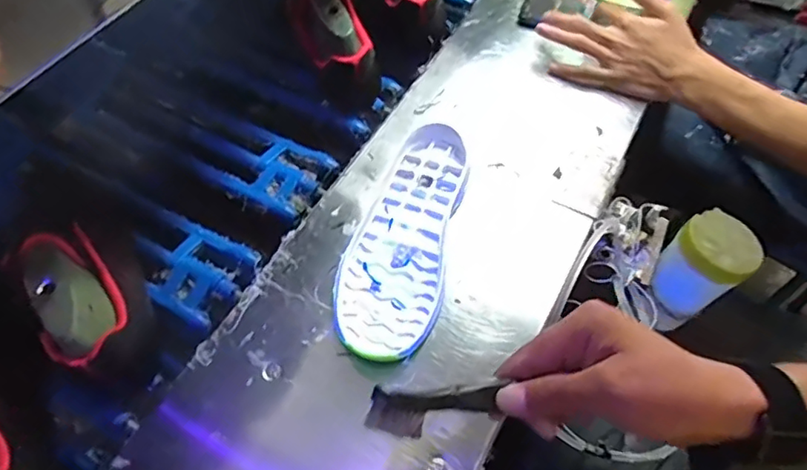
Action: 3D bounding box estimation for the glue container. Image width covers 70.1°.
[{"bbox_3d":[0.304,0.036,0.593,0.091,0.106,0.072,-33,66,-15],"label":"glue container"}]

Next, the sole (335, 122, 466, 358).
[{"bbox_3d":[-0.001,-0.001,0.528,0.088,0.021,0.241,11,63,8],"label":"sole"}]

